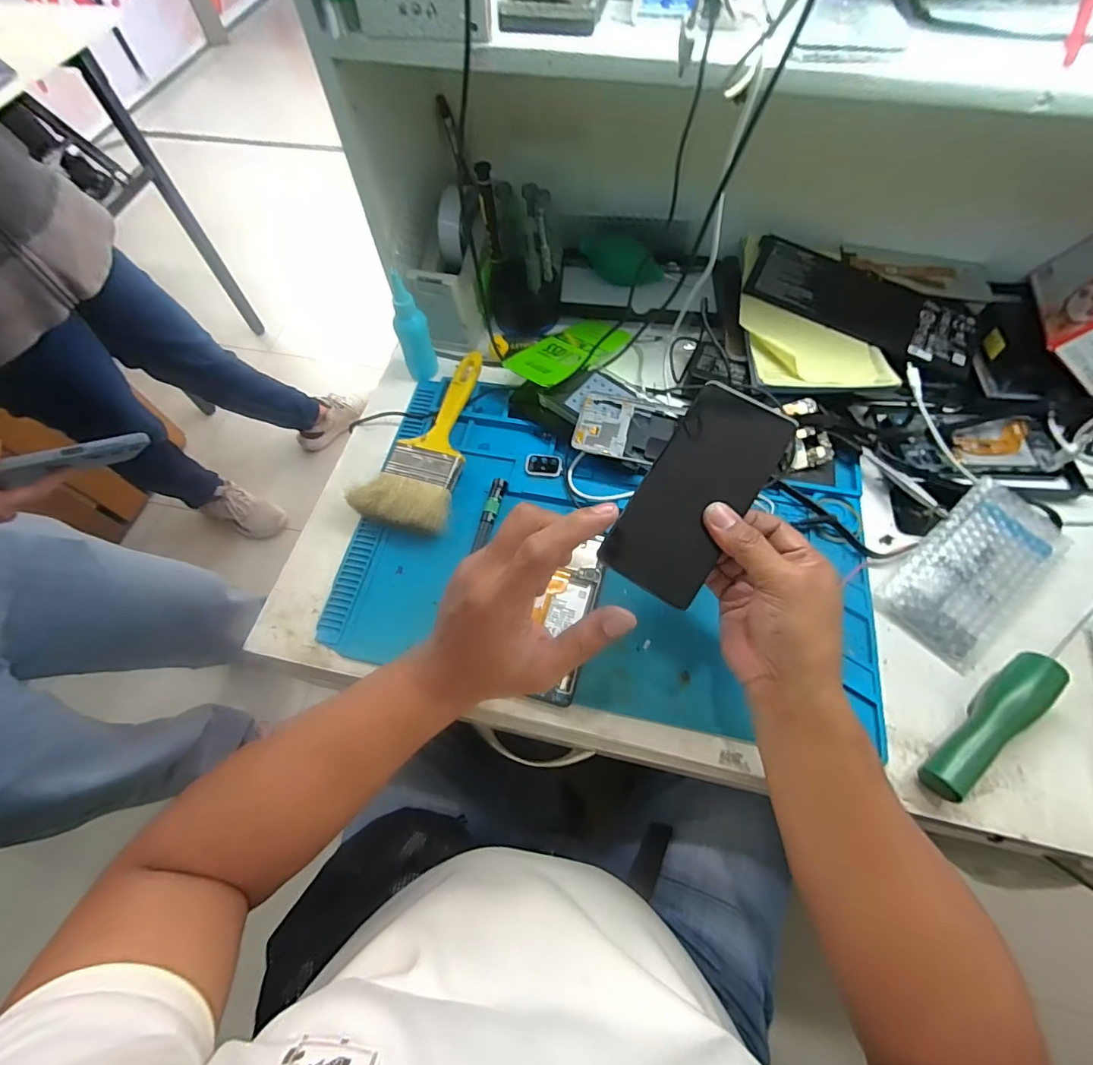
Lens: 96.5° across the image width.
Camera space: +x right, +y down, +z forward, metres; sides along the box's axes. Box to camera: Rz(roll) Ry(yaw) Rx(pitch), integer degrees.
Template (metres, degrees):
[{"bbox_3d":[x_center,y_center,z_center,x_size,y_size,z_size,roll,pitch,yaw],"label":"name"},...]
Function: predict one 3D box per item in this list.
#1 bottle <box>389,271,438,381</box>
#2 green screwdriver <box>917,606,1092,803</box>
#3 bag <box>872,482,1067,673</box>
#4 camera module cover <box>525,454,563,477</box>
[{"bbox_3d":[-0.144,-0.216,0.519,0.034,0.103,0.042,-18,64,-7],"label":"bottle"},{"bbox_3d":[0.365,0.125,0.379,0.206,0.029,0.028,-37,68,-15],"label":"green screwdriver"},{"bbox_3d":[0.382,0.030,0.435,0.181,0.010,0.088,-39,69,-16],"label":"bag"},{"bbox_3d":[-0.003,-0.069,0.496,0.037,0.004,0.023,7,64,5],"label":"camera module cover"}]

